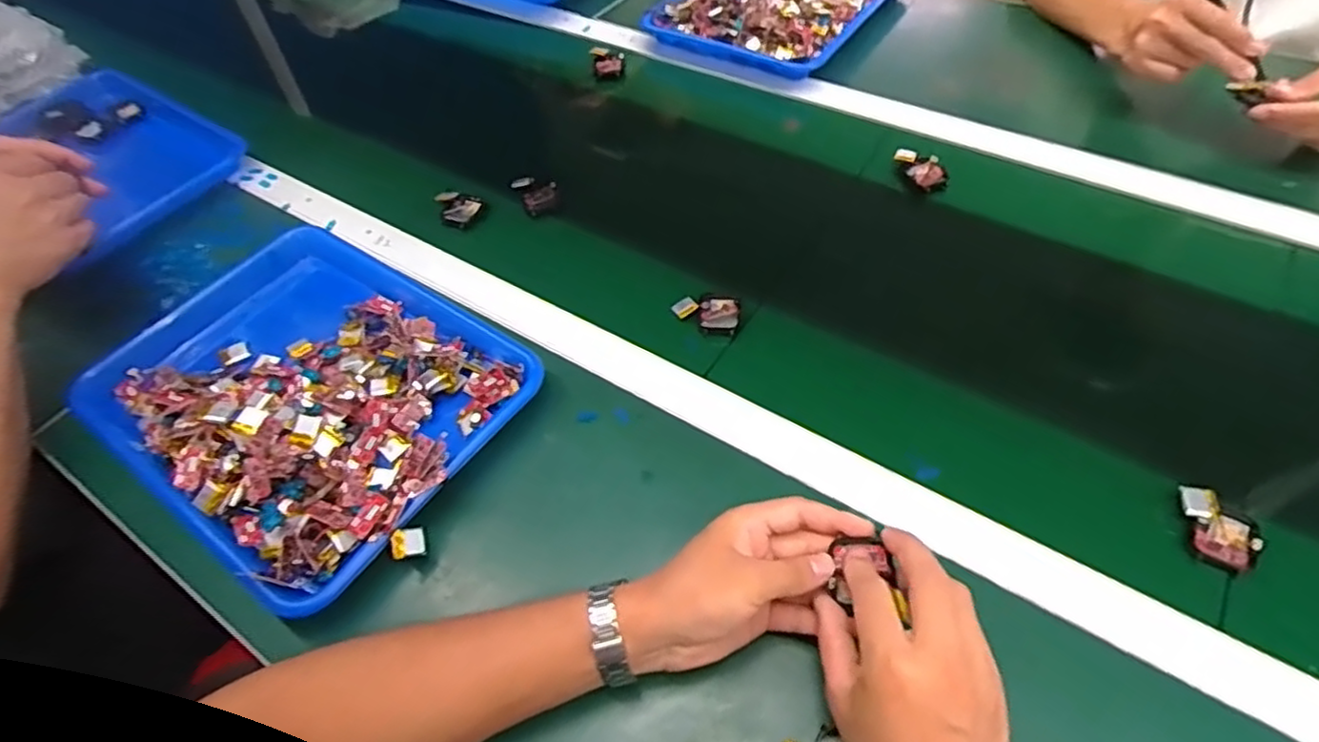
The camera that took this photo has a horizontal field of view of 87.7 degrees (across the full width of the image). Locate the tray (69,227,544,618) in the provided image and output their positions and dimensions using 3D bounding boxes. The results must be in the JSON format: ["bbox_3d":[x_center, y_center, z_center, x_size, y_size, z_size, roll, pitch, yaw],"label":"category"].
[{"bbox_3d":[-0.282,0.007,0.565,0.331,0.047,0.275,27,60,23],"label":"tray"}]

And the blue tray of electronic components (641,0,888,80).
[{"bbox_3d":[0.156,-0.477,0.868,0.232,0.028,0.298,27,60,23],"label":"blue tray of electronic components"}]

